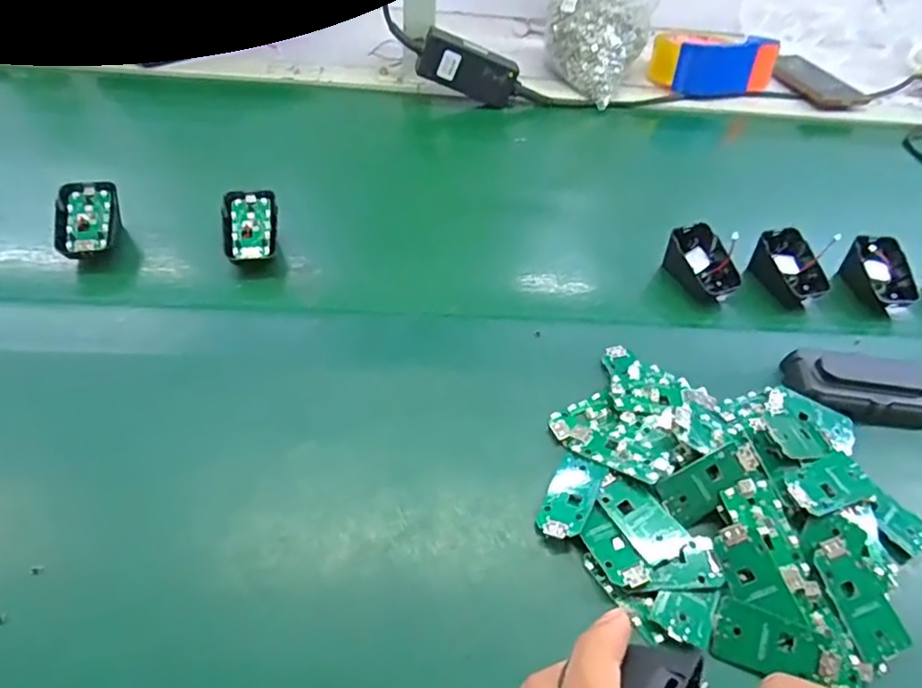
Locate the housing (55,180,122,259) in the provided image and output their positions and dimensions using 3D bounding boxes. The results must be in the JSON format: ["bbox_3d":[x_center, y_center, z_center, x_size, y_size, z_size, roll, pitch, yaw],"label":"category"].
[{"bbox_3d":[-0.307,-0.102,0.496,0.044,0.017,0.069,-6,67,-18],"label":"housing"}]

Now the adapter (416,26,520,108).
[{"bbox_3d":[0.010,-0.324,0.709,0.117,0.051,0.027,15,42,-20],"label":"adapter"}]

